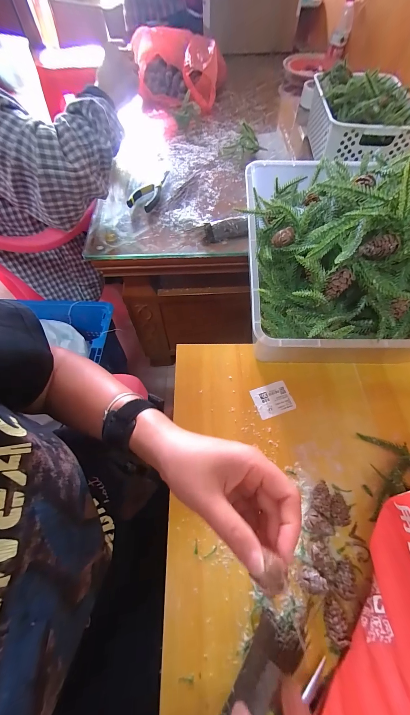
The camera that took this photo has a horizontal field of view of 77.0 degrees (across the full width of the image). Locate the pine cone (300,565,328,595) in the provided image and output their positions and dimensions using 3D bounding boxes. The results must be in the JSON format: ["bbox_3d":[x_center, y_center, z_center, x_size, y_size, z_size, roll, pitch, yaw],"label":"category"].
[{"bbox_3d":[0.119,0.248,0.288,0.029,0.019,0.021,22,64,12],"label":"pine cone"}]

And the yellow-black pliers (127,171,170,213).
[{"bbox_3d":[-0.123,-0.396,0.602,0.060,0.018,0.158,15,62,9],"label":"yellow-black pliers"}]

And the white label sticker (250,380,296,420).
[{"bbox_3d":[0.105,0.065,0.398,0.058,0.004,0.049,-17,62,-9],"label":"white label sticker"}]

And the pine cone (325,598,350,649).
[{"bbox_3d":[0.135,0.277,0.268,0.019,0.020,0.039,2,61,2],"label":"pine cone"}]

